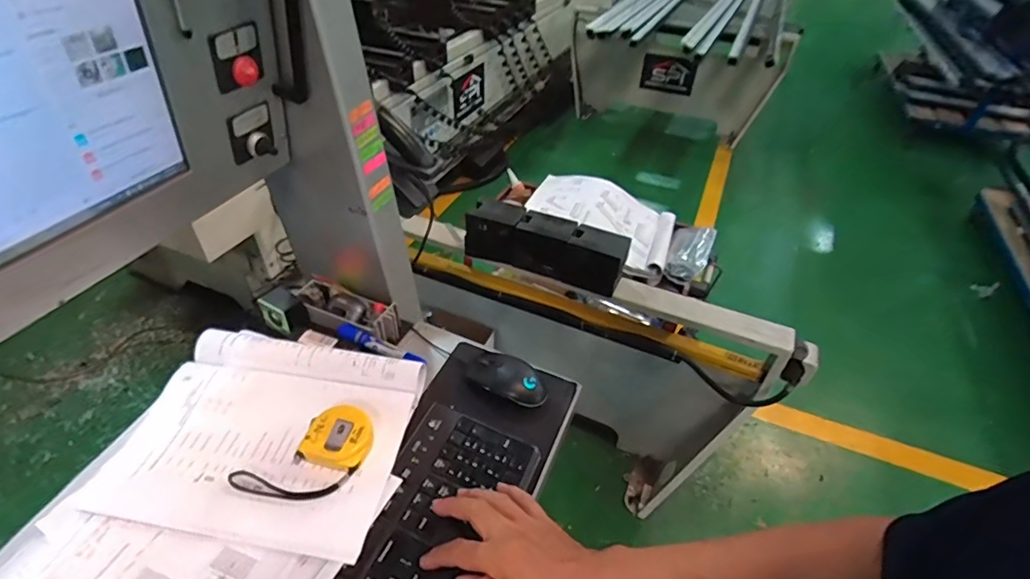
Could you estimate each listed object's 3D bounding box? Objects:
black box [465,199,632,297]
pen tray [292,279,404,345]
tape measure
[{"bbox_3d":[0.081,-0.131,1.336,0.436,0.123,0.102,18,43,16],"label":"black box"},{"bbox_3d":[-0.250,0.031,0.758,0.173,0.045,0.064,16,43,14],"label":"pen tray"},{"bbox_3d":[-0.221,0.182,0.542,0.141,0.034,0.076,-28,50,-30],"label":"tape measure"}]

